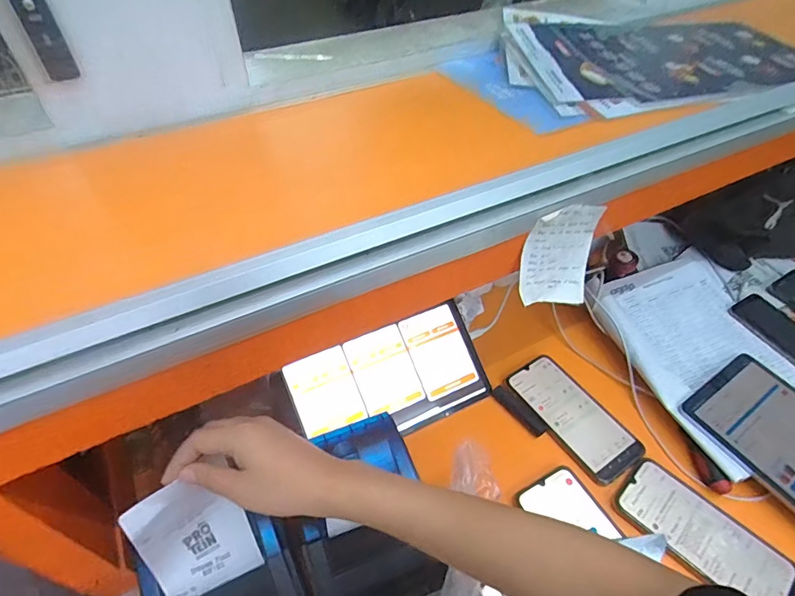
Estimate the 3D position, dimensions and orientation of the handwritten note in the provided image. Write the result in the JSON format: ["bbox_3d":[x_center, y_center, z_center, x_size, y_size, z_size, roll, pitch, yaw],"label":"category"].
[{"bbox_3d":[0.144,-0.035,0.410,0.073,0.090,0.016,-7,32,-24],"label":"handwritten note"}]

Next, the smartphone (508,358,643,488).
[{"bbox_3d":[0.219,0.142,0.583,0.079,0.010,0.166,-24,51,-21],"label":"smartphone"}]

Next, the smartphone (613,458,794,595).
[{"bbox_3d":[0.321,0.247,0.492,0.085,0.011,0.166,-36,56,-29],"label":"smartphone"}]

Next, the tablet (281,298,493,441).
[{"bbox_3d":[-0.007,0.104,0.588,0.236,0.013,0.133,-21,83,-18],"label":"tablet"}]

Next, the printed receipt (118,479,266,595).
[{"bbox_3d":[-0.163,0.187,0.370,0.076,0.130,0.046,-20,49,-17],"label":"printed receipt"}]

